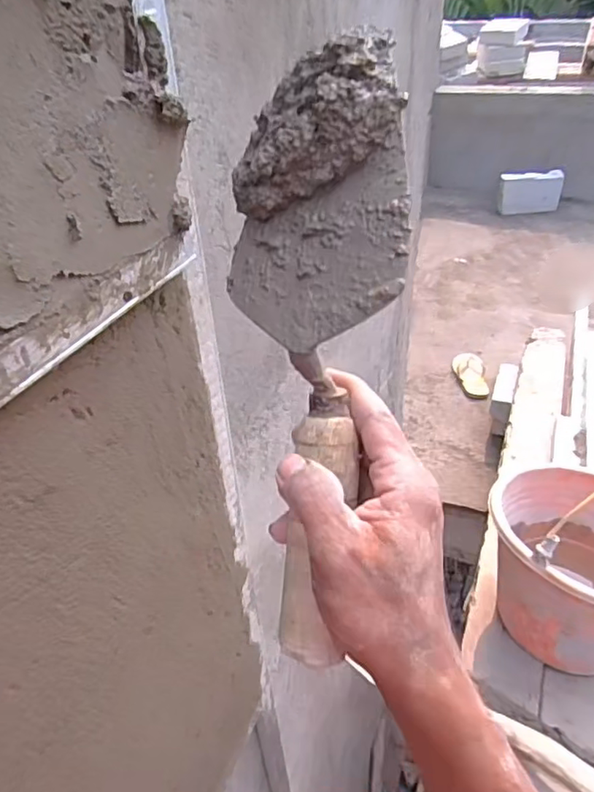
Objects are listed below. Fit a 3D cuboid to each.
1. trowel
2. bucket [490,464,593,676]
[{"bbox_3d":[0.005,-0.017,0.267,0.081,0.276,0.034,4,6,11],"label":"trowel"},{"bbox_3d":[0.419,0.245,0.841,0.271,0.208,0.254,4,38,11],"label":"bucket"}]

